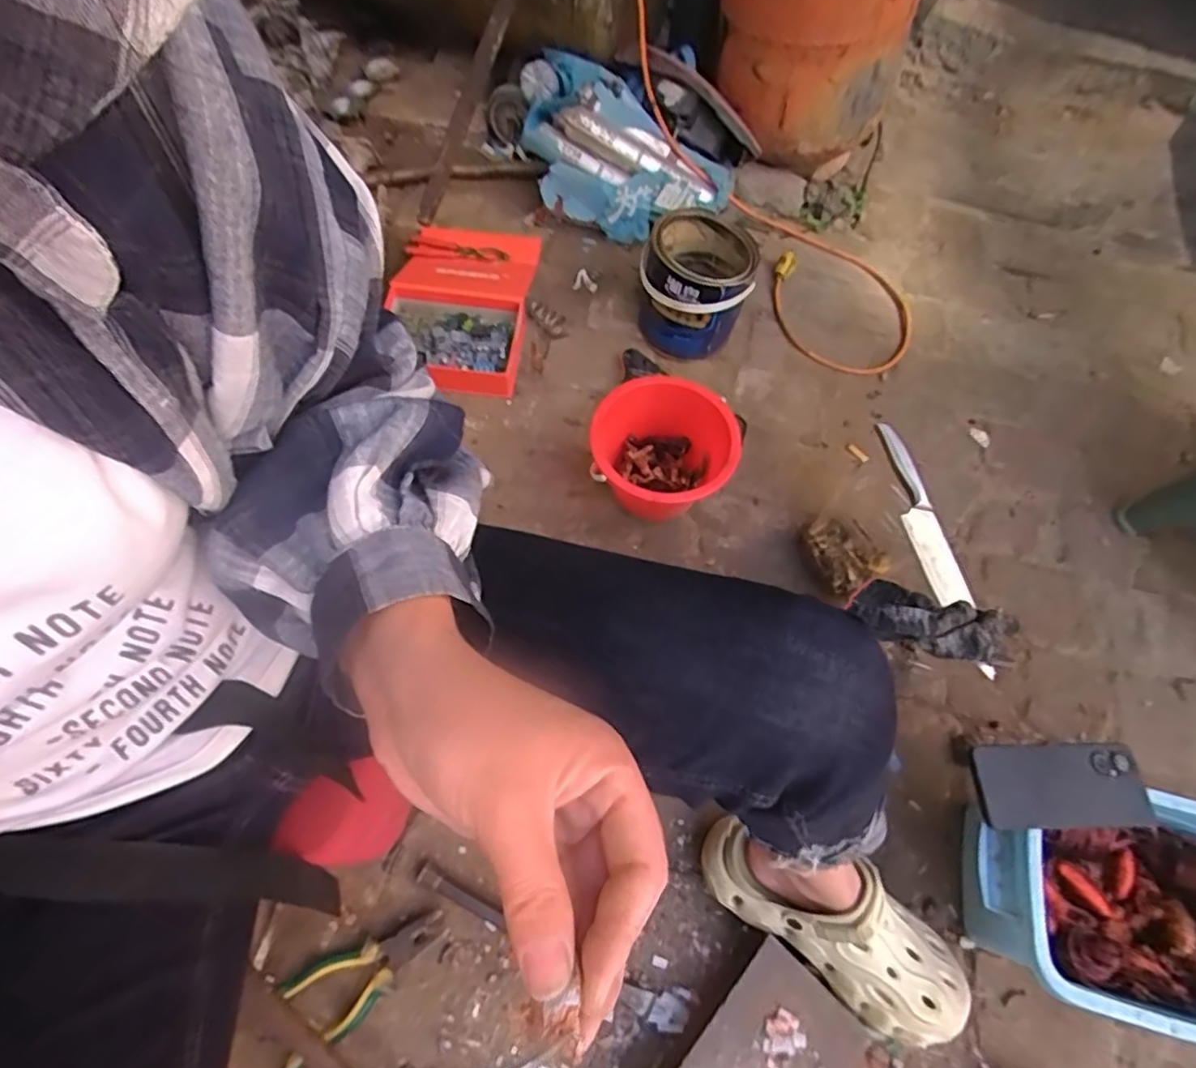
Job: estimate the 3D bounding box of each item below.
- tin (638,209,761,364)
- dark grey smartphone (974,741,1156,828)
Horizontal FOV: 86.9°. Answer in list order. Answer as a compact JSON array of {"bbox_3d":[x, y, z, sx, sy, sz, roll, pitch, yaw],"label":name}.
[{"bbox_3d":[0.147,-0.376,0.973,0.158,0.151,0.187,11,65,4],"label":"tin"},{"bbox_3d":[0.436,0.236,0.595,0.159,0.013,0.072,-1,65,-1],"label":"dark grey smartphone"}]

